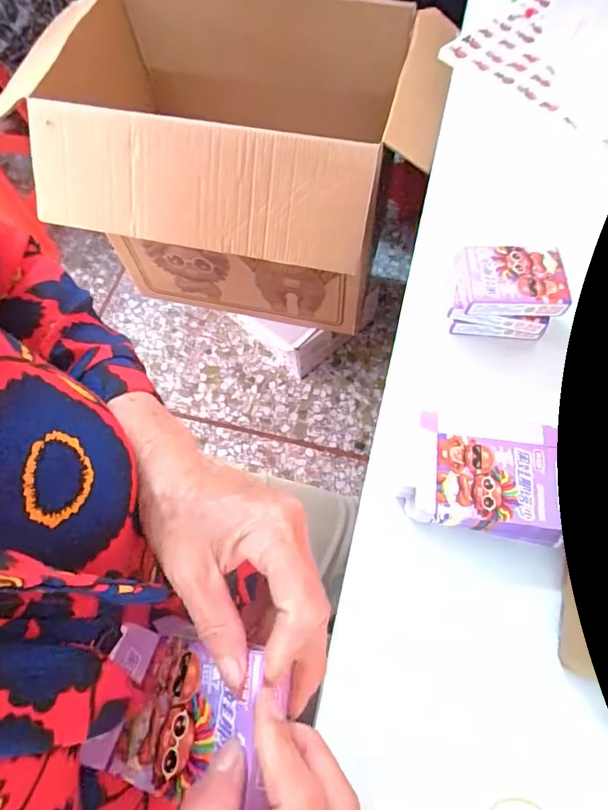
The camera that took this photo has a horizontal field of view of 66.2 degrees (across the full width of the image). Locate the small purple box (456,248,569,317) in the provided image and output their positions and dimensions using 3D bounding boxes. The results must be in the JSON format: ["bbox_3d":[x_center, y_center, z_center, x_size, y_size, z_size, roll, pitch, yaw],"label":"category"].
[{"bbox_3d":[0.190,-0.114,0.427,0.088,0.023,0.063,1,67,2],"label":"small purple box"}]

